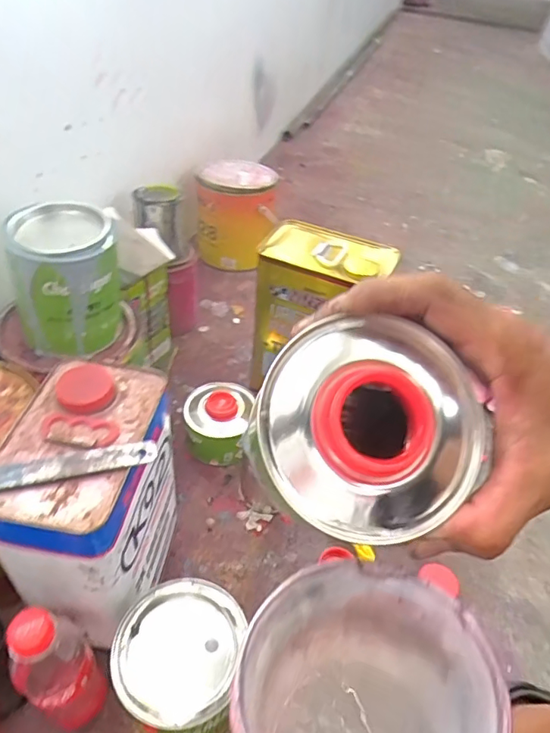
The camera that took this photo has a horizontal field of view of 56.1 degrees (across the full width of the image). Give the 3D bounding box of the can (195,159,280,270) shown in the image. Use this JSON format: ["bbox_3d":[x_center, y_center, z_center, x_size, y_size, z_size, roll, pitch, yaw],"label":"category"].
[{"bbox_3d":[-0.081,-0.312,1.065,0.153,0.187,0.168,1,44,-7],"label":"can"}]

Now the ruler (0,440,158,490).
[{"bbox_3d":[-0.188,0.080,0.380,0.196,0.005,0.020,-9,50,-15],"label":"ruler"}]

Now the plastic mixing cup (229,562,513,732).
[{"bbox_3d":[0.031,0.152,0.223,0.095,0.116,0.095,4,44,-4],"label":"plastic mixing cup"}]

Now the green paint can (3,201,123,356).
[{"bbox_3d":[-0.219,-0.092,0.544,0.104,0.122,0.087,-14,48,-19],"label":"green paint can"}]

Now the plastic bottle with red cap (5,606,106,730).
[{"bbox_3d":[-0.173,0.251,0.420,0.049,0.181,0.056,35,50,25],"label":"plastic bottle with red cap"}]

